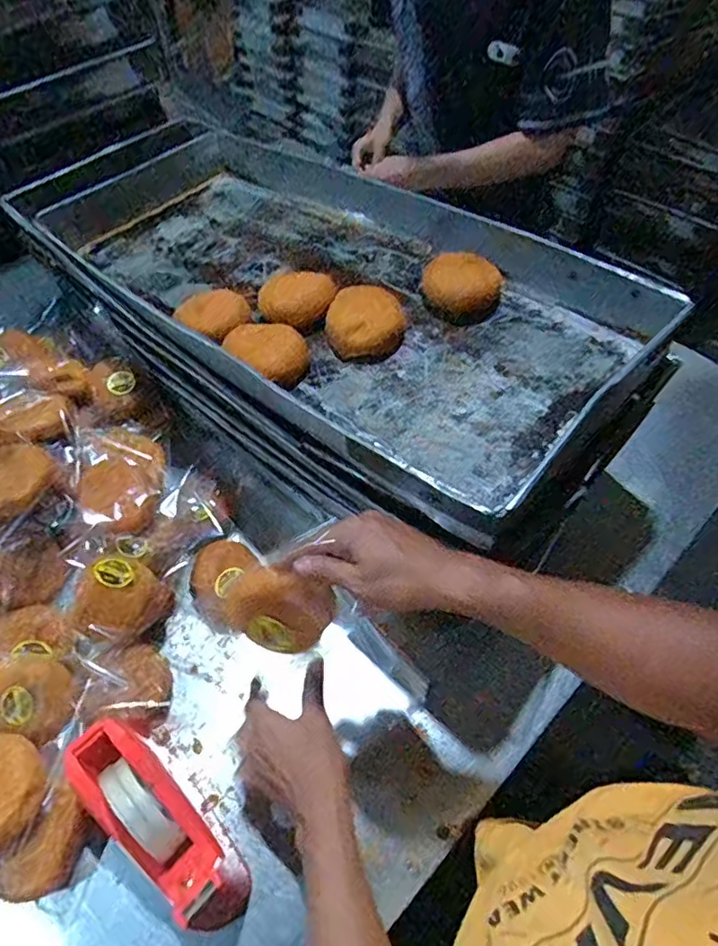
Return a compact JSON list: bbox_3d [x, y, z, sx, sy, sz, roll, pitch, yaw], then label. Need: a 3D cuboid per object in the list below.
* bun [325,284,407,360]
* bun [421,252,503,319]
[{"bbox_3d":[0.007,-0.181,0.686,0.089,0.039,0.085,-1,56,1],"label":"bun"},{"bbox_3d":[0.127,-0.233,0.713,0.095,0.052,0.095,9,56,8],"label":"bun"}]

